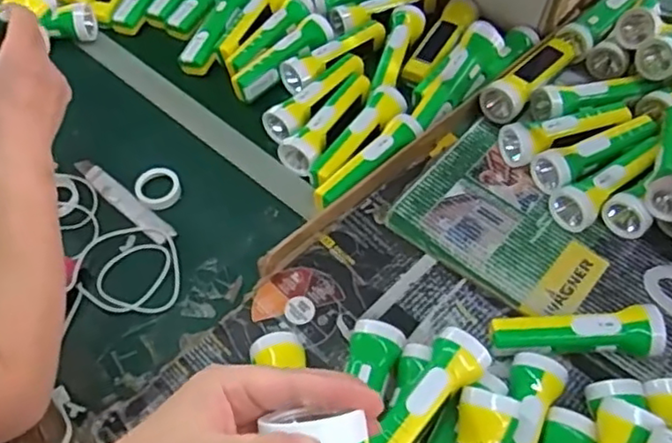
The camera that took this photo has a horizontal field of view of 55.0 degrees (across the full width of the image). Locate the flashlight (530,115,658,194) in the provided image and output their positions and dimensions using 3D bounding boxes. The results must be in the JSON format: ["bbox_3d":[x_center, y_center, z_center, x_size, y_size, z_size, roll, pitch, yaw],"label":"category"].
[{"bbox_3d":[0.332,-0.087,0.821,0.181,0.053,0.053,-25,60,-17],"label":"flashlight"}]

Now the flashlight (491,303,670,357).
[{"bbox_3d":[0.251,0.124,0.678,0.172,0.055,0.047,-2,54,-5],"label":"flashlight"}]

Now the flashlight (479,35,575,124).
[{"bbox_3d":[0.269,-0.202,0.894,0.050,0.042,0.184,36,60,20],"label":"flashlight"}]

